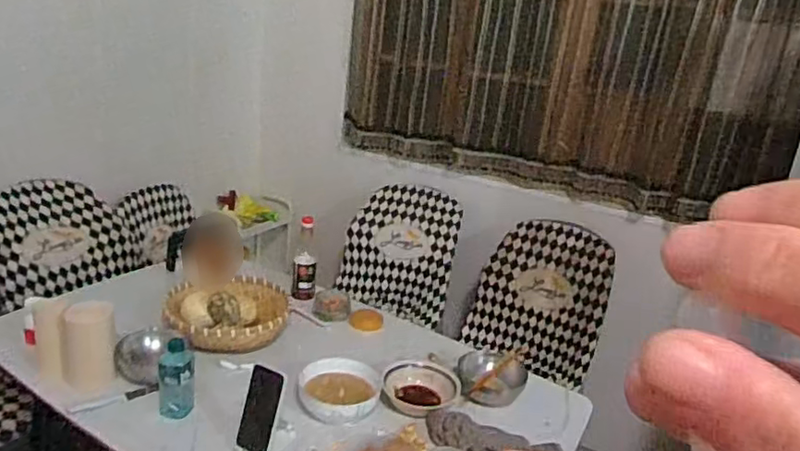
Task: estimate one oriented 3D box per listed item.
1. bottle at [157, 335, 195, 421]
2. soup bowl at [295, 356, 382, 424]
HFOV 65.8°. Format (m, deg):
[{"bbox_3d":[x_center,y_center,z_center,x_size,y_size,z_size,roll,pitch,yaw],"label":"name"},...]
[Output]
[{"bbox_3d":[-0.425,0.291,1.179,0.064,0.146,0.058,0,20,-18],"label":"bottle"},{"bbox_3d":[-0.124,0.334,1.265,0.164,0.048,0.157,6,19,-2],"label":"soup bowl"}]

